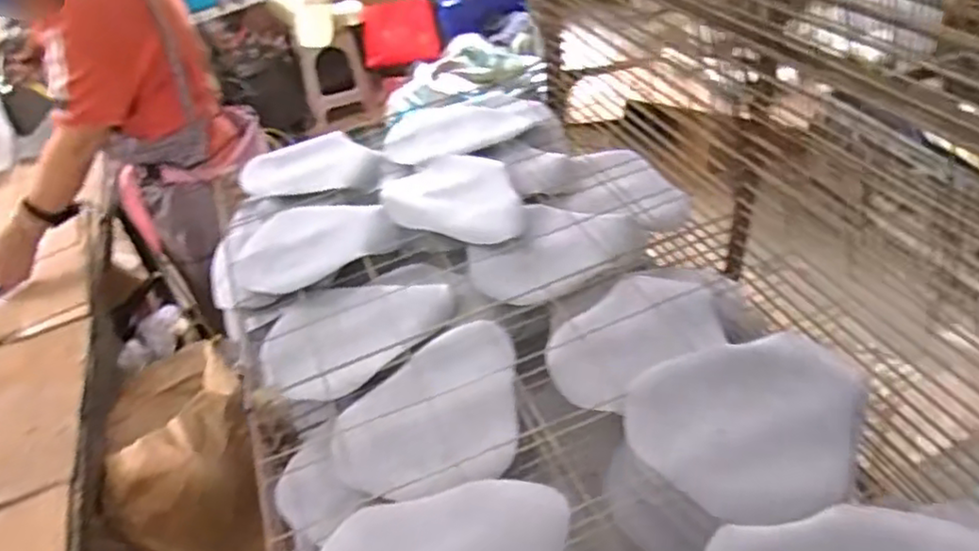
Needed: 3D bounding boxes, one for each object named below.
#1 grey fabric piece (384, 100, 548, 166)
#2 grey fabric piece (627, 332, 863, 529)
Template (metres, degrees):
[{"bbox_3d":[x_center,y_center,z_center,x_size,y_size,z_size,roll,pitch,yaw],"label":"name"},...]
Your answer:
[{"bbox_3d":[-0.045,-0.285,1.261,0.313,0.031,0.147,-20,41,-14],"label":"grey fabric piece"},{"bbox_3d":[0.261,0.143,0.657,0.229,0.019,0.201,-14,40,-7],"label":"grey fabric piece"}]

